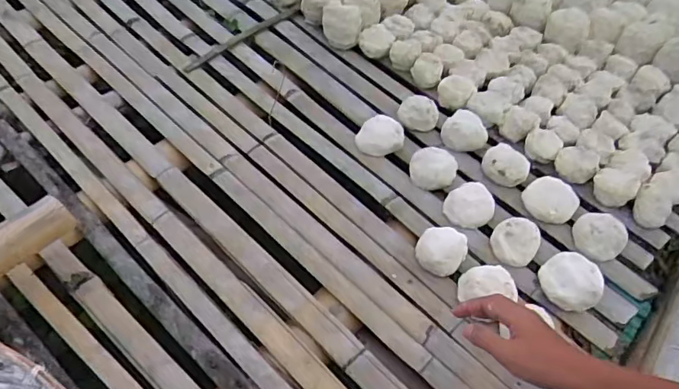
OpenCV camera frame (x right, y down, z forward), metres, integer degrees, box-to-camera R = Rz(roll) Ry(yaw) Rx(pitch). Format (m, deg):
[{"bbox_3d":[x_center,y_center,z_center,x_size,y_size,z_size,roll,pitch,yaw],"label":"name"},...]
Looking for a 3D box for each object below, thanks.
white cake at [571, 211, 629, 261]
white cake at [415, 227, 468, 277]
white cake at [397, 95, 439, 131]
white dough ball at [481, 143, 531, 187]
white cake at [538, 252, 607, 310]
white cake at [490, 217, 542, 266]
[{"bbox_3d":[0.426,0.068,0.884,0.080,0.039,0.086,3,49,-3],"label":"white cake"},{"bbox_3d":[0.162,0.092,0.857,0.079,0.050,0.075,8,48,2],"label":"white cake"},{"bbox_3d":[0.154,-0.158,1.052,0.080,0.046,0.068,2,49,-5],"label":"white cake"},{"bbox_3d":[0.301,-0.057,0.971,0.081,0.034,0.075,22,50,13],"label":"white dough ball"},{"bbox_3d":[0.360,0.134,0.837,0.091,0.054,0.088,37,55,24],"label":"white cake"},{"bbox_3d":[0.286,0.074,0.876,0.073,0.032,0.083,28,52,18],"label":"white cake"}]

